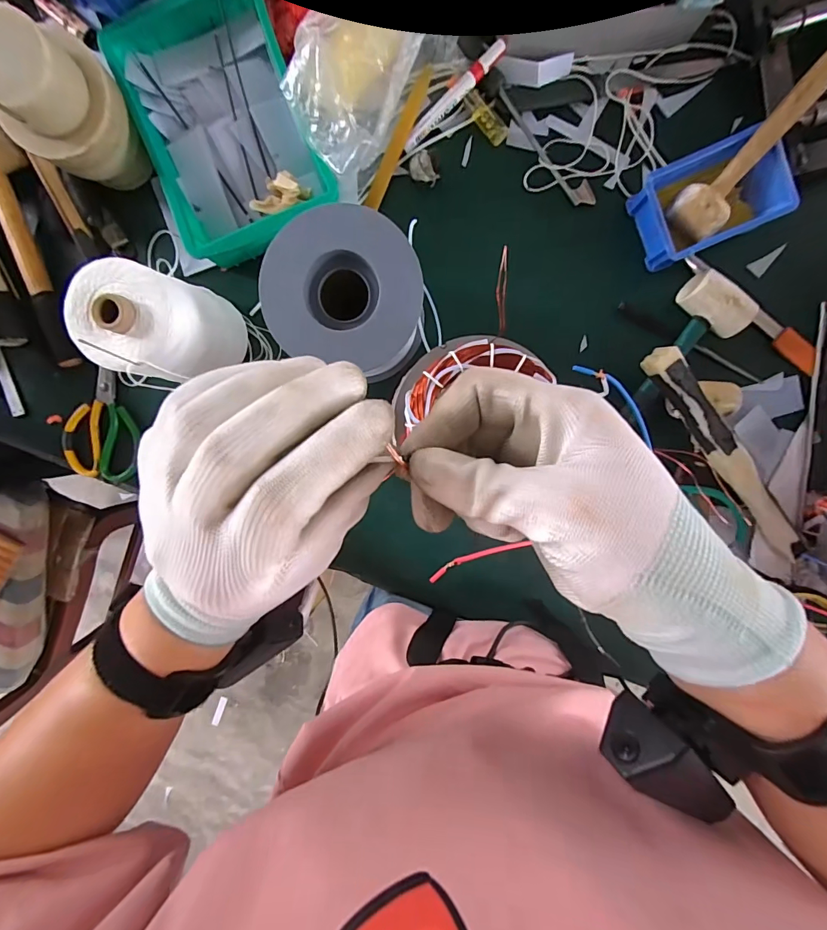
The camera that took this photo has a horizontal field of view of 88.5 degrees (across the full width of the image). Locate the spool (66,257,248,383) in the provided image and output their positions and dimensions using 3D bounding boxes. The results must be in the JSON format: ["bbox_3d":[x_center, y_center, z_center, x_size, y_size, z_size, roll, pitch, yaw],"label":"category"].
[{"bbox_3d":[-0.264,-0.144,0.462,0.103,0.160,0.102,0,97,1],"label":"spool"}]

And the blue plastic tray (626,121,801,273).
[{"bbox_3d":[0.336,-0.300,0.482,0.150,0.054,0.099,-21,96,4],"label":"blue plastic tray"}]

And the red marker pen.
[{"bbox_3d":[0.046,-0.419,0.485,0.142,0.021,0.018,-41,95,6],"label":"red marker pen"}]

